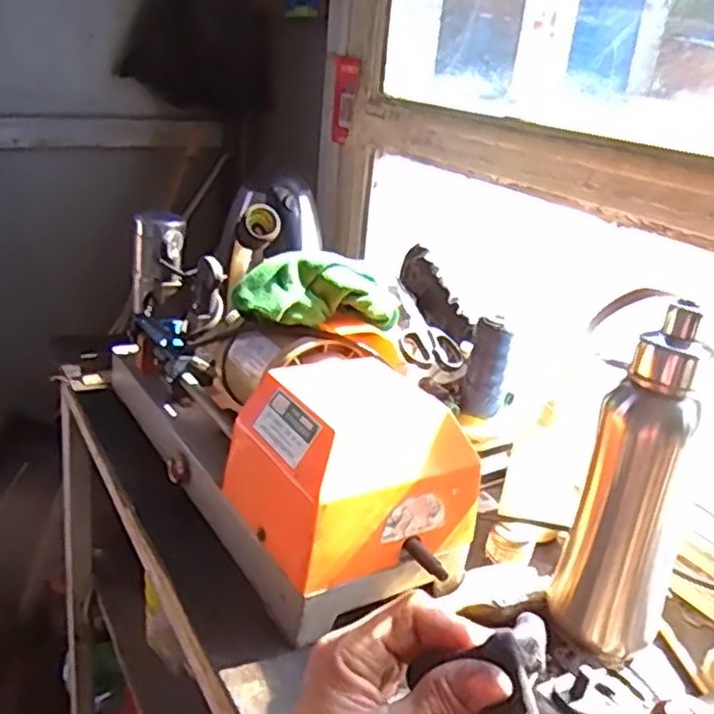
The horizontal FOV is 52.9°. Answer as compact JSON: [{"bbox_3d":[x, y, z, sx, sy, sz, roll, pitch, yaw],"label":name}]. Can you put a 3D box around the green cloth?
[{"bbox_3d":[-0.032,-0.053,0.630,0.148,0.064,0.050,-2,25,-15],"label":"green cloth"}]

